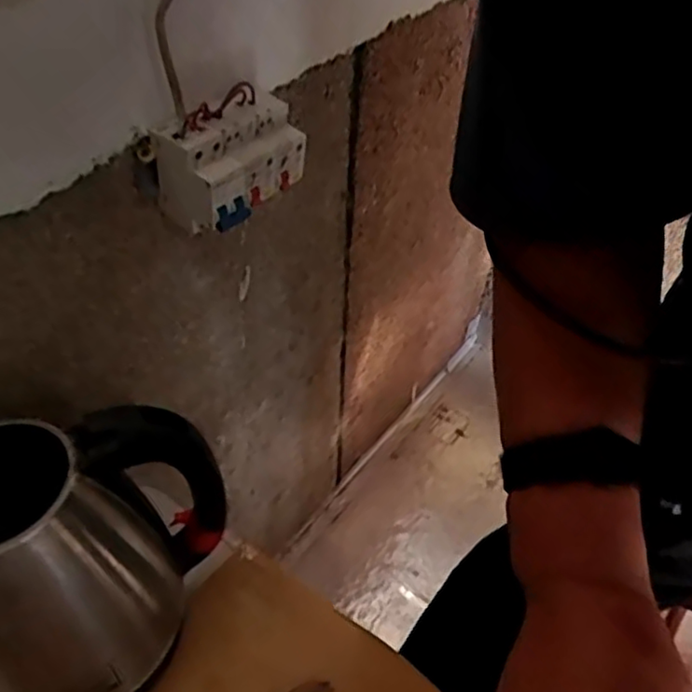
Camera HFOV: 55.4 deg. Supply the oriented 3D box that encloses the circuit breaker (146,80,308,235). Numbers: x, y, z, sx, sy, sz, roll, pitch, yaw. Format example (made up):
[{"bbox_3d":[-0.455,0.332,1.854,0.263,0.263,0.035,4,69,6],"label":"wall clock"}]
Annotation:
[{"bbox_3d":[-0.092,-0.152,0.521,0.068,0.080,0.119,28,50,23],"label":"circuit breaker"}]

